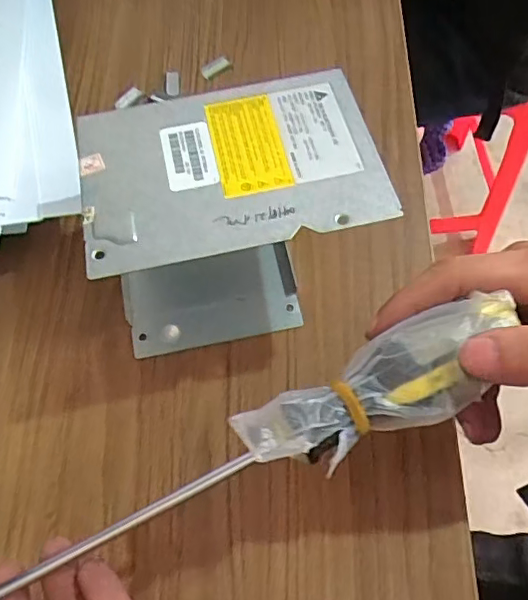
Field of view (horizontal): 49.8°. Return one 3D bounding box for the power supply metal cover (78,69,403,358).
[{"bbox_3d":[-0.016,-0.047,0.322,0.144,0.093,0.102,-12,64,-4],"label":"power supply metal cover"}]

